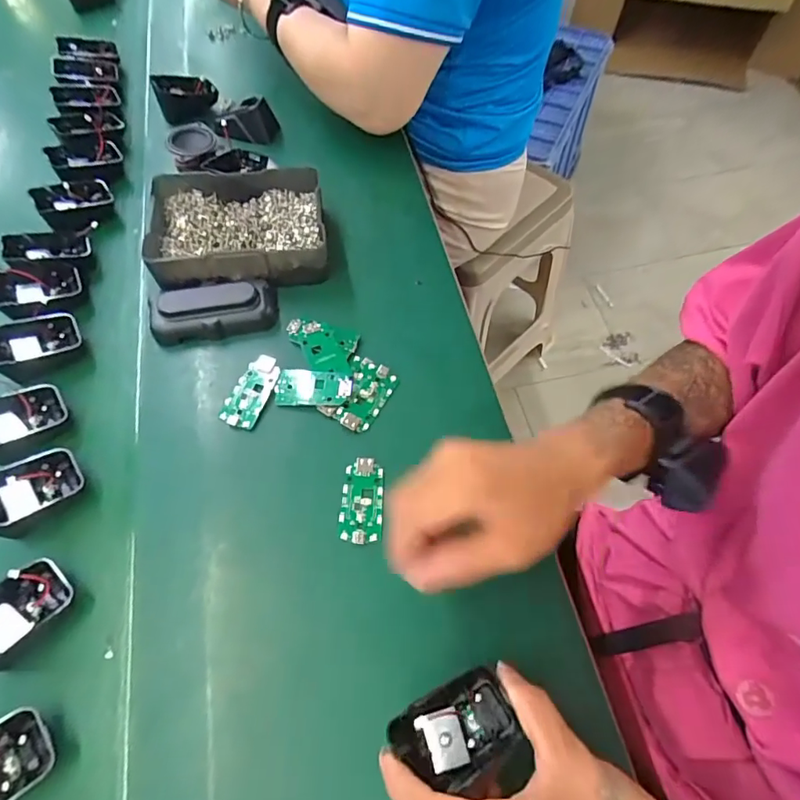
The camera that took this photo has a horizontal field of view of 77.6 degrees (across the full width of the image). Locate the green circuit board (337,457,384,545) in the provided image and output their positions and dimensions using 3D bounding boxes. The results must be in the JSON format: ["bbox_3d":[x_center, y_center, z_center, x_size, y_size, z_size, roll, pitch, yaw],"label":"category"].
[{"bbox_3d":[-0.029,0.075,0.376,0.032,0.005,0.063,3,62,-1],"label":"green circuit board"}]

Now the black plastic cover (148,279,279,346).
[{"bbox_3d":[-0.165,-0.088,0.441,0.103,0.026,0.057,-9,64,-5],"label":"black plastic cover"}]

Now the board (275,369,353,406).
[{"bbox_3d":[-0.072,-0.011,0.414,0.063,0.008,0.031,3,64,1],"label":"board"}]

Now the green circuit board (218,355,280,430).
[{"bbox_3d":[-0.124,-0.008,0.411,0.029,0.009,0.062,19,65,9],"label":"green circuit board"}]

